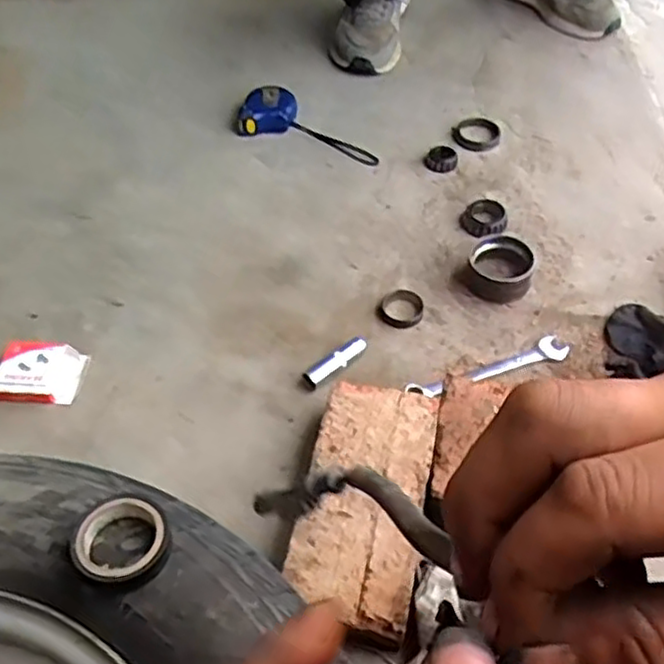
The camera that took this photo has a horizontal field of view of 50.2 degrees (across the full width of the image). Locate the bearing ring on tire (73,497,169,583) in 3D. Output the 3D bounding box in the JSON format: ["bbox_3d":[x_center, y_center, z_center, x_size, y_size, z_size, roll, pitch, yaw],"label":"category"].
[{"bbox_3d":[-0.132,0.131,0.443,0.051,0.021,0.054,0,51,0],"label":"bearing ring on tire"}]

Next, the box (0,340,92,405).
[{"bbox_3d":[-0.314,0.044,0.766,0.092,0.023,0.068,6,52,4],"label":"box"}]

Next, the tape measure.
[{"bbox_3d":[-0.031,-0.300,1.030,0.228,0.032,0.093,20,54,15],"label":"tape measure"}]

